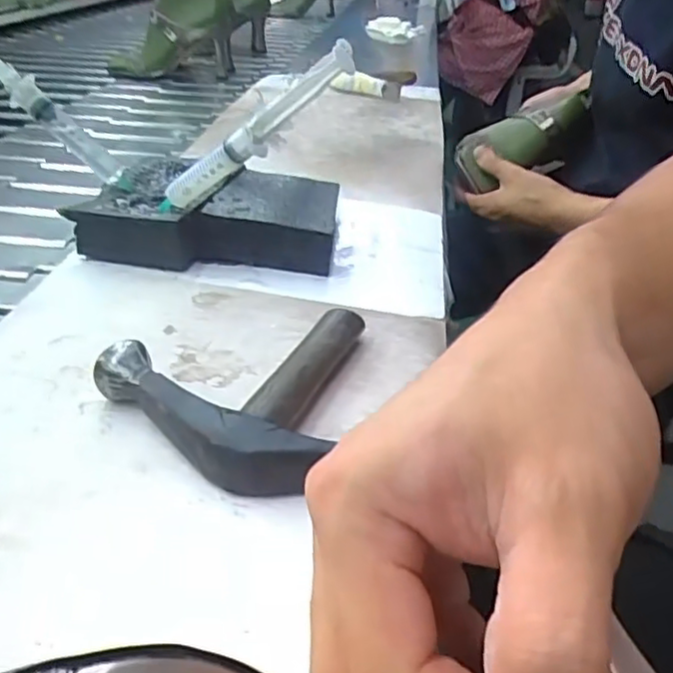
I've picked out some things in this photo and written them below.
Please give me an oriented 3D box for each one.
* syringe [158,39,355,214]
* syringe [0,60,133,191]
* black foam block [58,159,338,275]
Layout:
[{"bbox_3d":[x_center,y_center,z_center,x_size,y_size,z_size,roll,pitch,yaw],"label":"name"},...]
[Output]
[{"bbox_3d":[-0.050,-0.112,0.382,0.169,0.018,0.020,-26,14,37],"label":"syringe"},{"bbox_3d":[-0.202,-0.158,0.439,0.166,0.022,0.016,43,34,-10],"label":"syringe"},{"bbox_3d":[-0.083,-0.088,0.469,0.167,0.037,0.125,5,33,1],"label":"black foam block"}]

